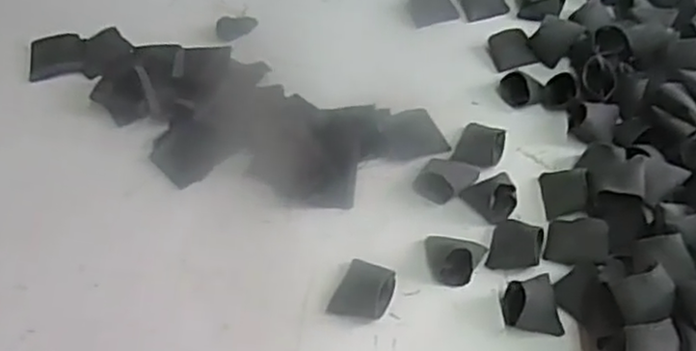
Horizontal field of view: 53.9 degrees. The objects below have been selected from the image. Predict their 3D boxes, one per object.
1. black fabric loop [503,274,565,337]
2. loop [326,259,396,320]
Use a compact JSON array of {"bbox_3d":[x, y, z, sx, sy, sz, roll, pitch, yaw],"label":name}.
[{"bbox_3d":[0.126,0.086,0.465,0.036,0.027,0.039,-4,53,-2],"label":"black fabric loop"},{"bbox_3d":[0.011,0.082,0.473,0.035,0.015,0.040,21,56,16],"label":"loop"}]

